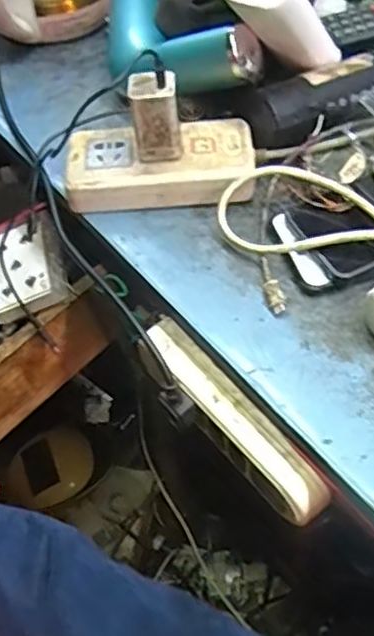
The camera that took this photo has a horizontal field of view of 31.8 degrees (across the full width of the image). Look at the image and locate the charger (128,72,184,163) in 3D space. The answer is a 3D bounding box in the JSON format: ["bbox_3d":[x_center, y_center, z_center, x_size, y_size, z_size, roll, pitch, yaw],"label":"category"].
[{"bbox_3d":[-0.023,-0.151,0.498,0.036,0.060,0.030,-2,53,0],"label":"charger"}]

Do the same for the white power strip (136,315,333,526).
[{"bbox_3d":[0.028,0.071,0.463,0.039,0.042,0.172,-37,63,-19],"label":"white power strip"}]

